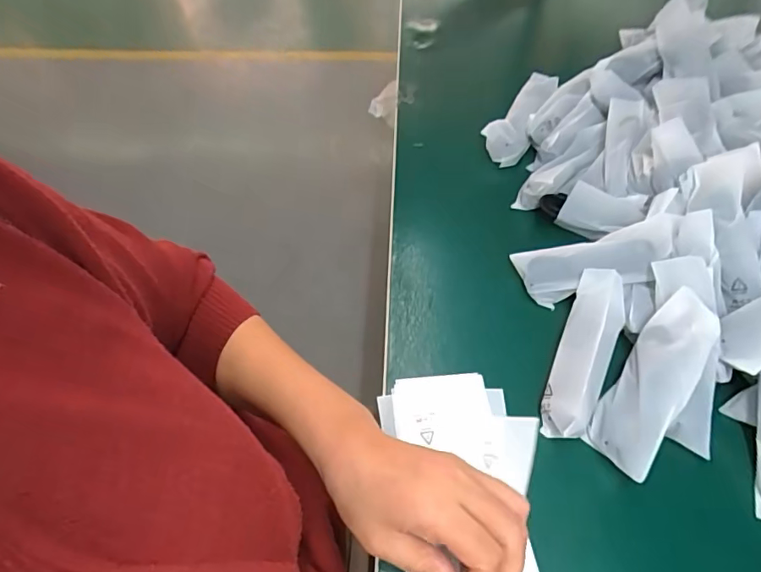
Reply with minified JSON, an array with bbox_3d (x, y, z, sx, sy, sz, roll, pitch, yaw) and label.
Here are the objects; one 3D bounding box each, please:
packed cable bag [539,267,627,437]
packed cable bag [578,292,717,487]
[{"bbox_3d":[0.170,0.056,0.404,0.043,0.042,0.149,21,58,15],"label":"packed cable bag"},{"bbox_3d":[0.212,0.073,0.379,0.045,0.035,0.144,30,79,20],"label":"packed cable bag"}]

